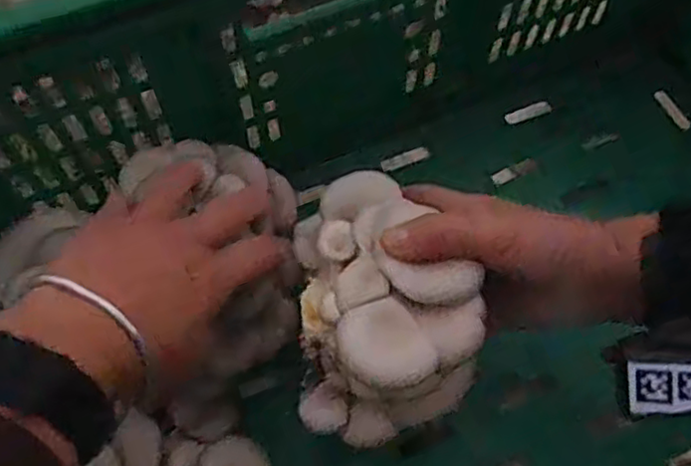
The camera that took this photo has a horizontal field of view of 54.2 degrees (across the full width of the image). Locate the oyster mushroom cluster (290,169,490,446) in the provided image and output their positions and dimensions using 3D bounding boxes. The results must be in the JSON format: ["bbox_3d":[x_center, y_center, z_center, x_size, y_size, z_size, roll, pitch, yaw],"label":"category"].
[{"bbox_3d":[0.024,0.031,0.358,0.086,0.079,0.131,-2,59,-4],"label":"oyster mushroom cluster"}]

